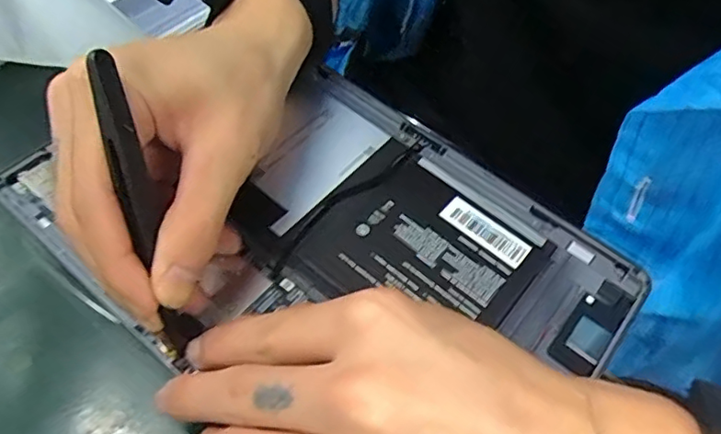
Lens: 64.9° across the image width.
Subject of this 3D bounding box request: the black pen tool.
[{"bbox_3d":[-0.078,0.000,0.204,0.008,0.115,0.010,-10,23,-7],"label":"black pen tool"}]

